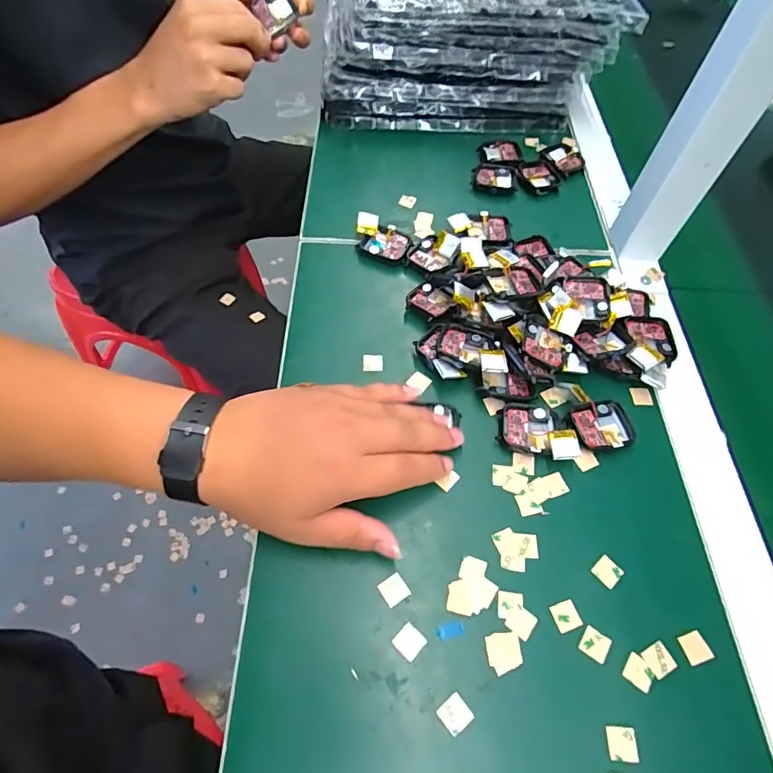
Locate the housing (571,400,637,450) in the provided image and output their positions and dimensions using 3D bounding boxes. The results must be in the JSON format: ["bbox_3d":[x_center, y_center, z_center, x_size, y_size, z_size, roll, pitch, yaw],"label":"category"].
[{"bbox_3d":[0.161,0.030,0.366,0.041,0.011,0.036,-9,57,-4],"label":"housing"}]

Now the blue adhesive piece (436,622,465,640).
[{"bbox_3d":[0.039,0.146,0.294,0.017,0.004,0.007,-12,57,-5],"label":"blue adhesive piece"}]

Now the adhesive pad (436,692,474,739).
[{"bbox_3d":[0.038,0.182,0.272,0.016,0.004,0.016,-34,62,-18],"label":"adhesive pad"}]

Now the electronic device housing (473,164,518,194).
[{"bbox_3d":[0.115,-0.219,0.520,0.045,0.011,0.040,6,58,0],"label":"electronic device housing"}]

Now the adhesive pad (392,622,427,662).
[{"bbox_3d":[0.014,0.151,0.290,0.016,0.004,0.016,-40,64,-21],"label":"adhesive pad"}]

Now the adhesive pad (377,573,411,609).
[{"bbox_3d":[0.005,0.126,0.304,0.016,0.004,0.016,-30,61,-16],"label":"adhesive pad"}]

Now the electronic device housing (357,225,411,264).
[{"bbox_3d":[-0.002,-0.133,0.457,0.047,0.009,0.036,17,59,7],"label":"electronic device housing"}]

